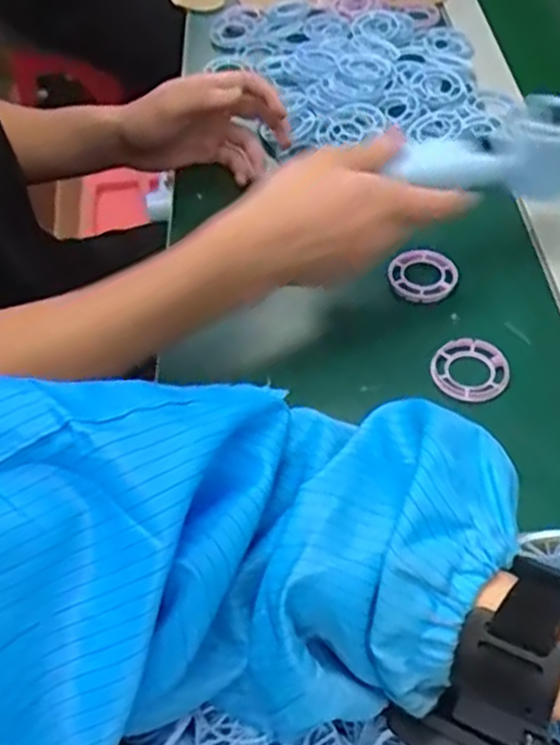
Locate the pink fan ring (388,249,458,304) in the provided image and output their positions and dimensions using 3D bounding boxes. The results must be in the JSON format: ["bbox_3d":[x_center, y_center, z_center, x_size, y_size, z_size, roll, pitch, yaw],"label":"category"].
[{"bbox_3d":[0.111,-0.076,0.594,0.052,0.008,0.048,19,64,16],"label":"pink fan ring"}]

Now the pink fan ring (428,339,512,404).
[{"bbox_3d":[0.132,-0.002,0.530,0.054,0.009,0.052,-3,48,4],"label":"pink fan ring"}]

